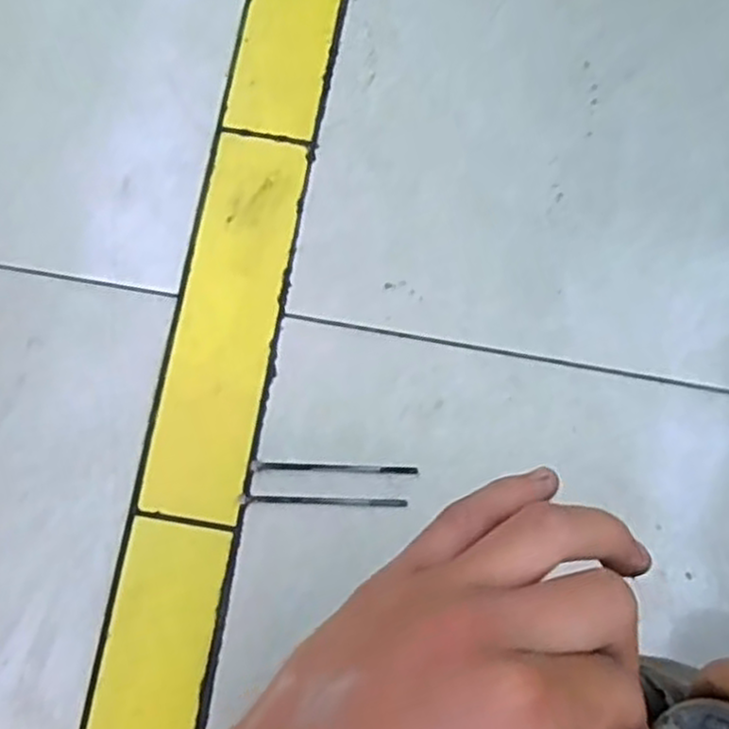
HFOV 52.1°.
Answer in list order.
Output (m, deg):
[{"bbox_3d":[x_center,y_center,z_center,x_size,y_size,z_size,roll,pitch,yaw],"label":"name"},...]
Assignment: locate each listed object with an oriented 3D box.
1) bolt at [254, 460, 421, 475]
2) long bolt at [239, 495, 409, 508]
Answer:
[{"bbox_3d":[-0.022,0.076,0.548,0.121,0.004,0.007,2,80,1],"label":"bolt"},{"bbox_3d":[-0.030,0.099,0.541,0.120,0.004,0.006,1,80,1],"label":"long bolt"}]

